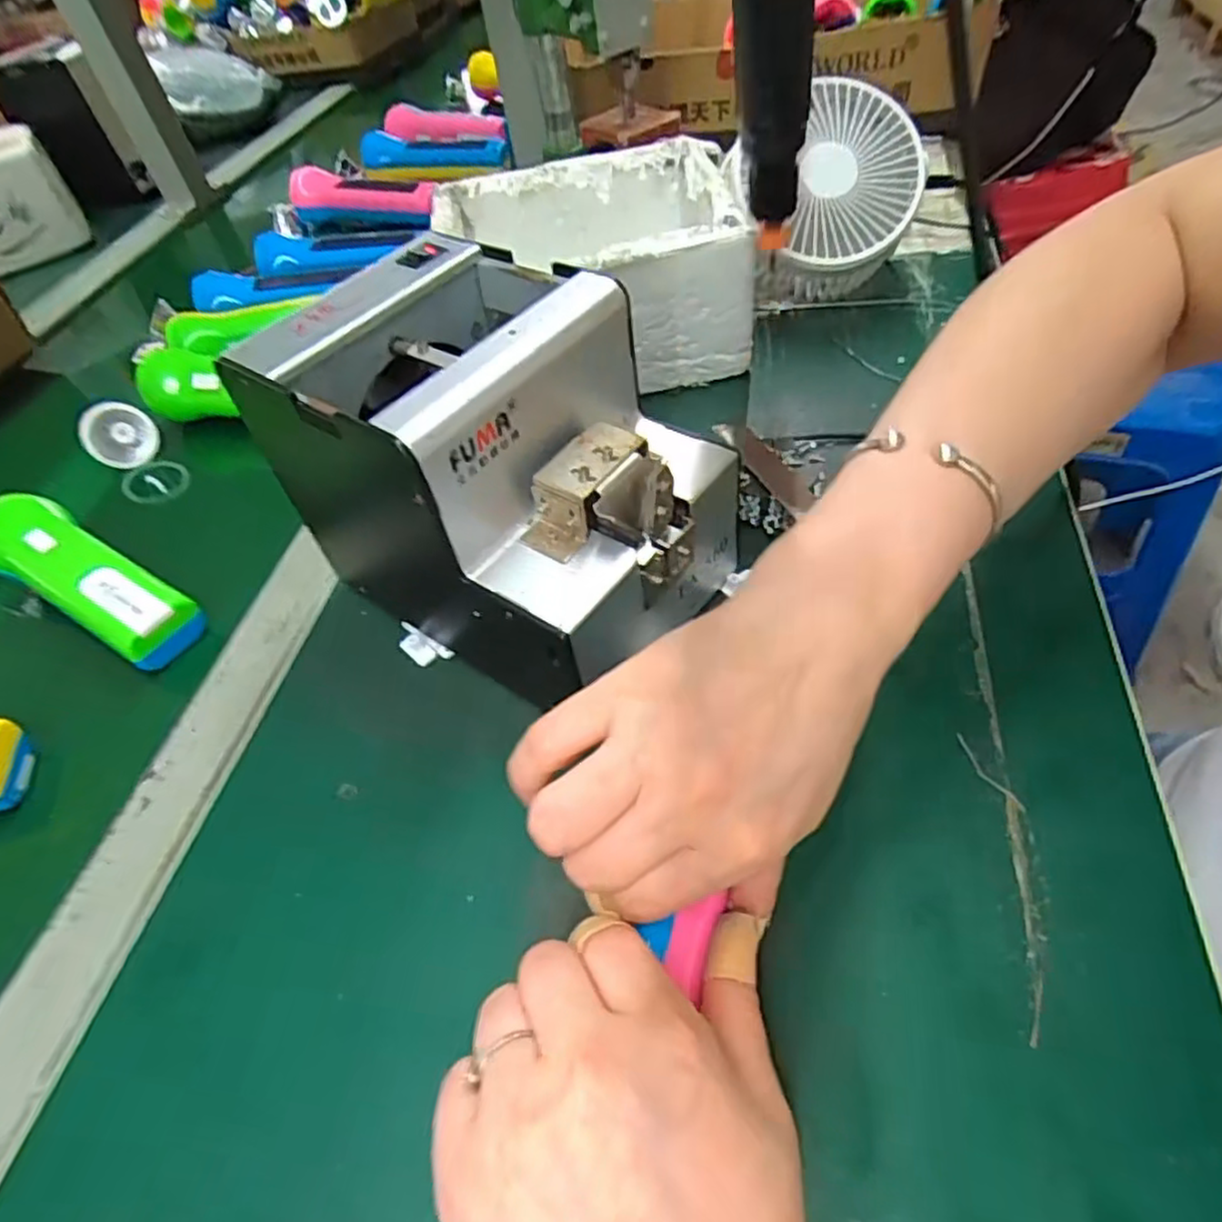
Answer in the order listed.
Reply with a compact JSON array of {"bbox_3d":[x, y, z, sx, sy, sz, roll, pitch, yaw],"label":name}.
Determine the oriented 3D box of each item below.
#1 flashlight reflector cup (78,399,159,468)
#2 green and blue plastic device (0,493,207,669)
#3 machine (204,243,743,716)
[{"bbox_3d":[-0.349,-0.127,0.515,0.047,0.048,0.023,8,35,-35],"label":"flashlight reflector cup"},{"bbox_3d":[-0.307,-0.024,0.412,0.173,0.037,0.049,23,56,23],"label":"green and blue plastic device"},{"bbox_3d":[-0.049,-0.060,0.335,0.175,0.150,0.124,26,57,25],"label":"machine"}]

